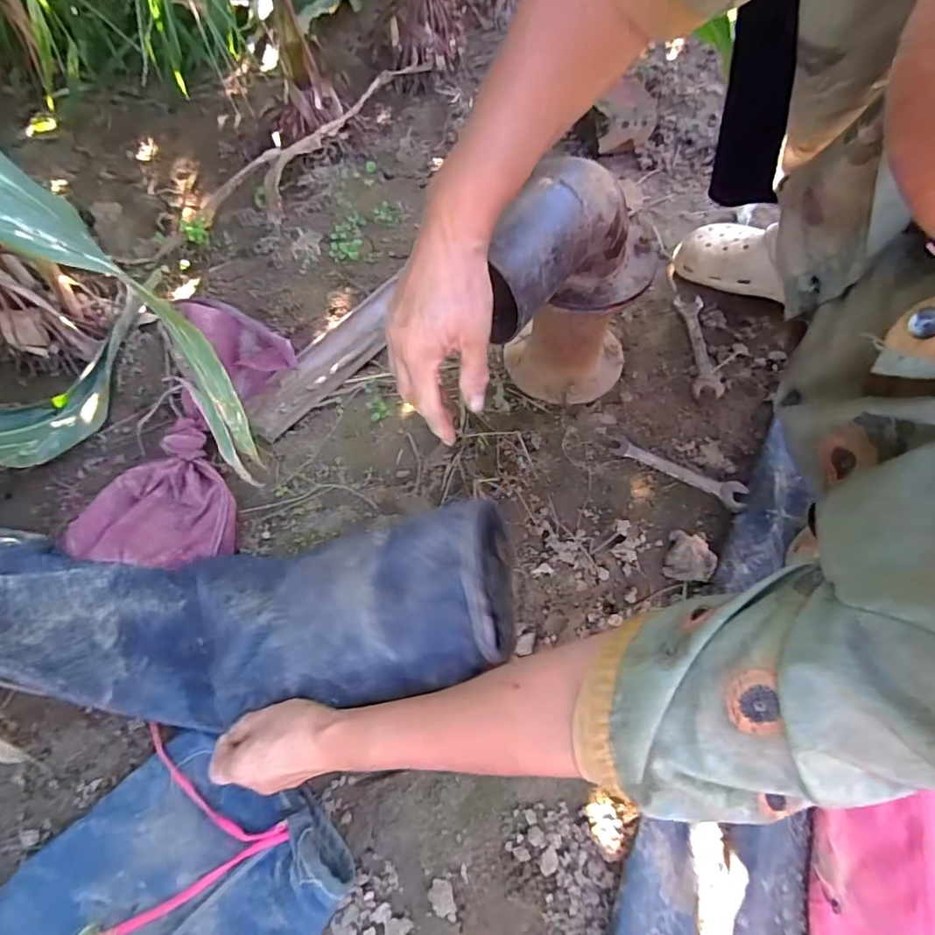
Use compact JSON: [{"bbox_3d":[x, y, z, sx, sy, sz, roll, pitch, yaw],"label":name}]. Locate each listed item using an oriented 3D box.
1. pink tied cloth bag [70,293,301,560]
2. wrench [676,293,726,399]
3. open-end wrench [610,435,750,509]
[{"bbox_3d":[-0.295,-0.030,0.599,0.138,0.085,0.304,12,64,7],"label":"pink tied cloth bag"},{"bbox_3d":[0.299,-0.160,0.692,0.036,0.011,0.168,2,63,2],"label":"wrench"},{"bbox_3d":[0.235,0.003,0.602,0.150,0.009,0.032,24,66,13],"label":"open-end wrench"}]

